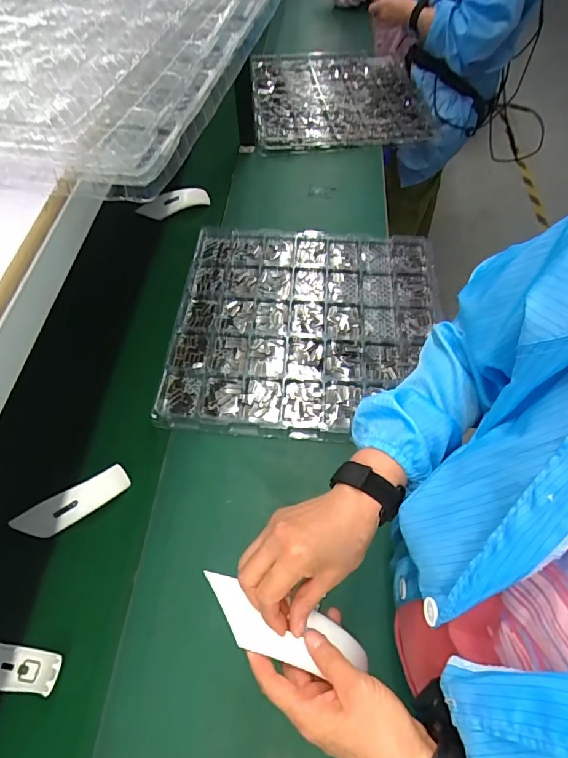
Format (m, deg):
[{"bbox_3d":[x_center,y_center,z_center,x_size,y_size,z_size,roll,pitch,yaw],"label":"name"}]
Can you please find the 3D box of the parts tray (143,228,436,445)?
[{"bbox_3d":[0.043,-0.111,0.882,0.494,0.035,0.504,5,57,3],"label":"parts tray"}]

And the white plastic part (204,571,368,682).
[{"bbox_3d":[0.000,0.215,0.386,0.152,0.021,0.044,19,59,3],"label":"white plastic part"}]

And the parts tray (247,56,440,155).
[{"bbox_3d":[0.159,-0.831,1.323,0.486,0.033,0.477,-6,66,-1],"label":"parts tray"}]

